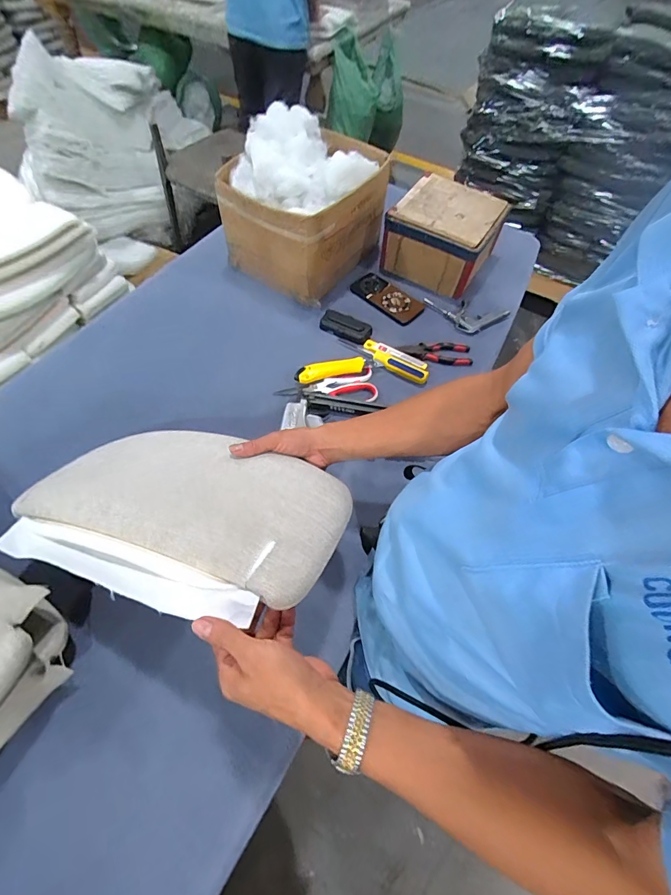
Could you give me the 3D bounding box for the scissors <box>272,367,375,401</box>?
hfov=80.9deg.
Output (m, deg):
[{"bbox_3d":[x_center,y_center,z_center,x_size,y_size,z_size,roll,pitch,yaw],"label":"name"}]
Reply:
[{"bbox_3d":[-0.014,-0.103,0.745,0.182,0.020,0.070,-12,61,-11],"label":"scissors"}]

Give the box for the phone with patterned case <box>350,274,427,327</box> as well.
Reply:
[{"bbox_3d":[0.113,-0.334,0.879,0.164,0.014,0.077,39,64,18],"label":"phone with patterned case"}]

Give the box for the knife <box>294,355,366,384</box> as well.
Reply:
[{"bbox_3d":[-0.011,-0.148,0.765,0.136,0.030,0.031,-14,61,-11],"label":"knife"}]

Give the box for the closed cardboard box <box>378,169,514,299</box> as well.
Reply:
[{"bbox_3d":[0.242,-0.480,0.900,0.208,0.134,0.209,30,62,14],"label":"closed cardboard box"}]

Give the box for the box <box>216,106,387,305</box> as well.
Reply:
[{"bbox_3d":[-0.061,-0.507,0.833,0.236,0.280,0.286,35,63,16],"label":"box"}]

